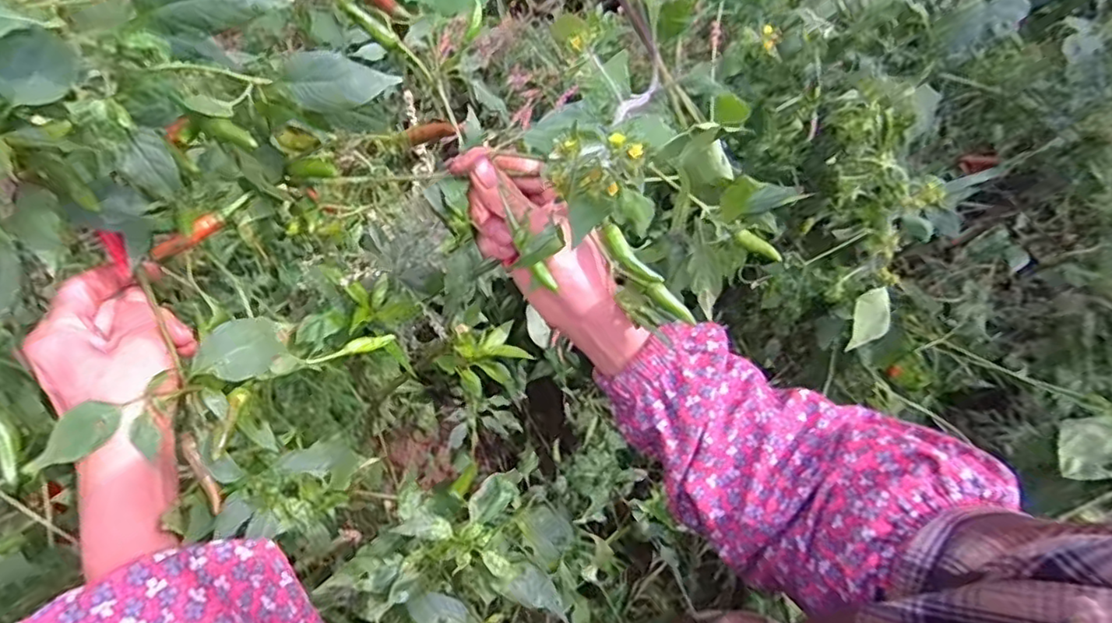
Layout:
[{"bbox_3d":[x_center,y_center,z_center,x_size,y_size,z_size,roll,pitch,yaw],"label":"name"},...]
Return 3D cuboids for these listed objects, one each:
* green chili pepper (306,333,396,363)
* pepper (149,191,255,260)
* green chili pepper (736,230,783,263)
[{"bbox_3d":[-0.120,0.022,0.365,0.049,0.011,0.008,-20,64,-14],"label":"green chili pepper"},{"bbox_3d":[-0.179,-0.044,0.319,0.008,0.012,0.056,34,65,15],"label":"pepper"},{"bbox_3d":[0.128,-0.041,0.393,0.007,0.011,0.031,-36,69,-20],"label":"green chili pepper"}]

